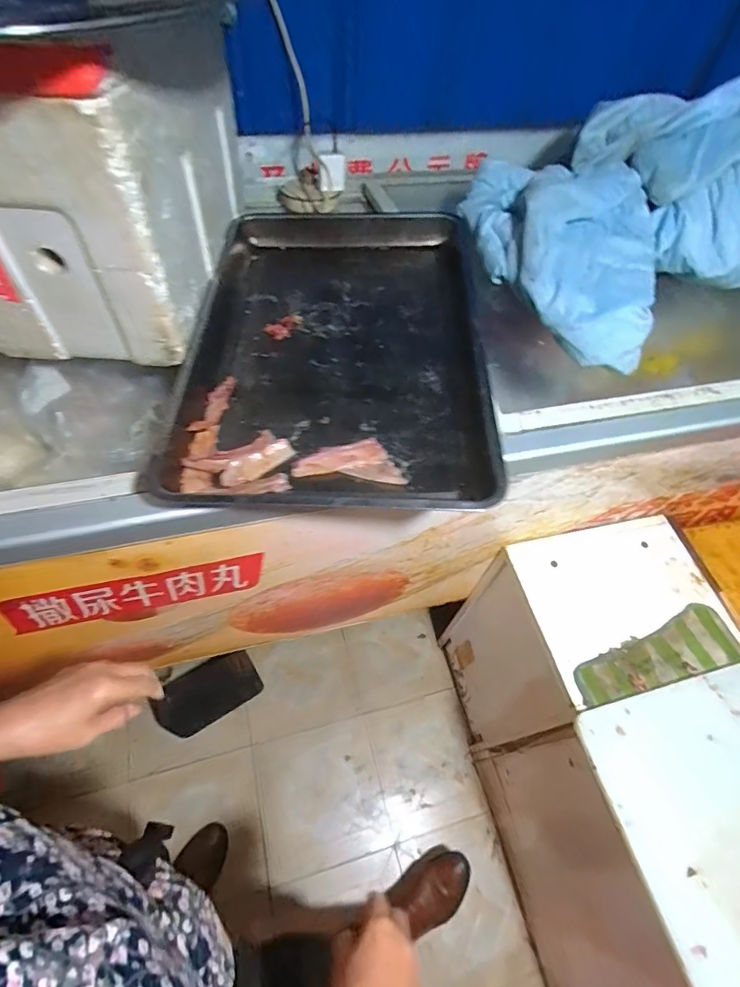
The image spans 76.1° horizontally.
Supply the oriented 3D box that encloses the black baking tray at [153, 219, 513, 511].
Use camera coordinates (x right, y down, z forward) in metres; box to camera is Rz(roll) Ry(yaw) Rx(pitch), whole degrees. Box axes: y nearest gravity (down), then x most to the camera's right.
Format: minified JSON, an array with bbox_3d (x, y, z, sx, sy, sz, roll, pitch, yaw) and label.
[{"bbox_3d":[-0.046,-0.229,0.700,0.409,0.070,0.627,4,55,-2],"label":"black baking tray"}]

